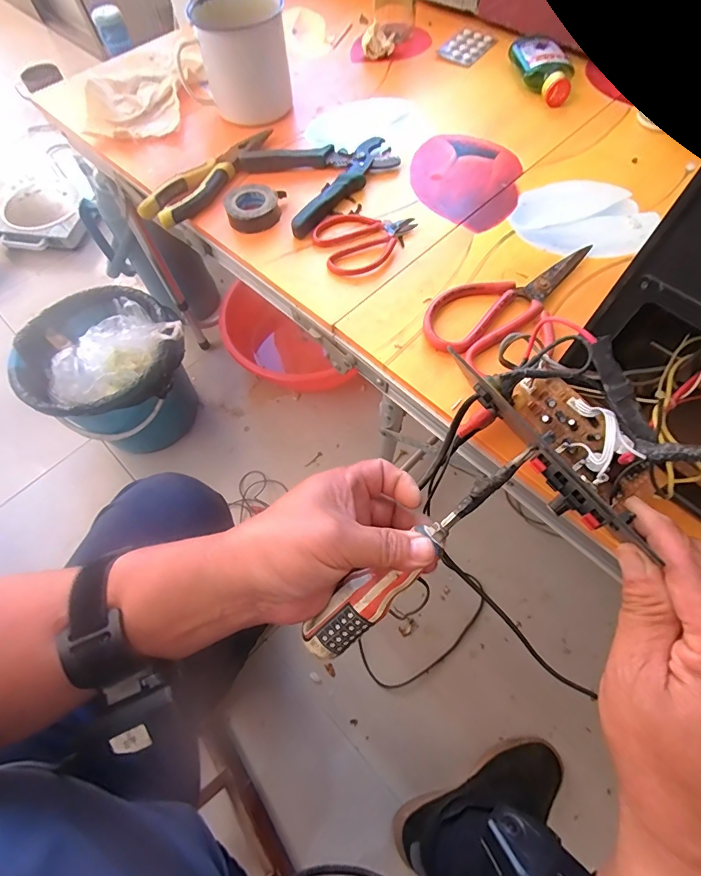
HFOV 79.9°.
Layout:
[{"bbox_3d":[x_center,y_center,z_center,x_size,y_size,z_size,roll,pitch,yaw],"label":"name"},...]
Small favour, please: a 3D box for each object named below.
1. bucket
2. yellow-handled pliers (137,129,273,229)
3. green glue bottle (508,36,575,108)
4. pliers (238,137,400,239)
[{"bbox_3d":[-0.466,-0.118,0.858,0.269,0.264,0.276,-1,65,2],"label":"bucket"},{"bbox_3d":[-0.157,-0.294,0.462,0.048,0.016,0.172,28,69,15],"label":"yellow-handled pliers"},{"bbox_3d":[0.243,-0.464,0.527,0.057,0.033,0.110,-7,65,-1],"label":"green glue bottle"},{"bbox_3d":[-0.024,-0.298,0.463,0.152,0.016,0.140,-30,67,-11],"label":"pliers"}]

